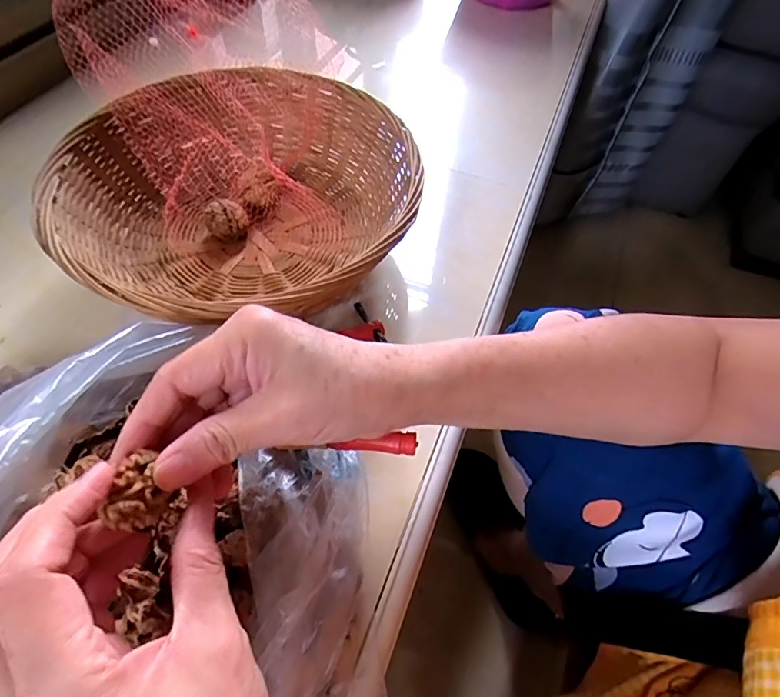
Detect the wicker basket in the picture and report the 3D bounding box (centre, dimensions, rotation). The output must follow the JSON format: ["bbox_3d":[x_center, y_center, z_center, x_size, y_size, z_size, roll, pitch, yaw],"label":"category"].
[{"bbox_3d":[-0.106,-0.109,0.373,0.250,0.087,0.258,2,57,-3],"label":"wicker basket"}]

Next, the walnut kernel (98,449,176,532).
[{"bbox_3d":[-0.098,0.057,0.188,0.018,0.016,0.029,8,54,3],"label":"walnut kernel"}]

